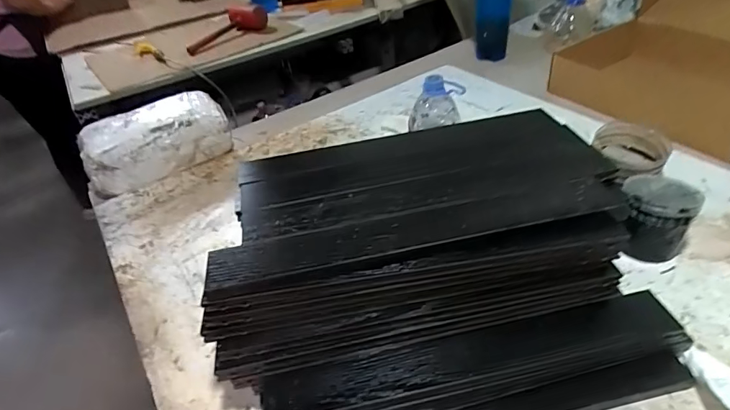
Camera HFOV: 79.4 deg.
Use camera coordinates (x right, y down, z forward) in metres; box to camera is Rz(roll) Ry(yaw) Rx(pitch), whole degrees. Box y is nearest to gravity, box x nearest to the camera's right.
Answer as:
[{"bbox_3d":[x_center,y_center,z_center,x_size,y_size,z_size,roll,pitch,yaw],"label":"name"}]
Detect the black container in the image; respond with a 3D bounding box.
[{"bbox_3d":[0.361,0.016,0.553,0.083,0.089,0.093,26,50,35],"label":"black container"}]

